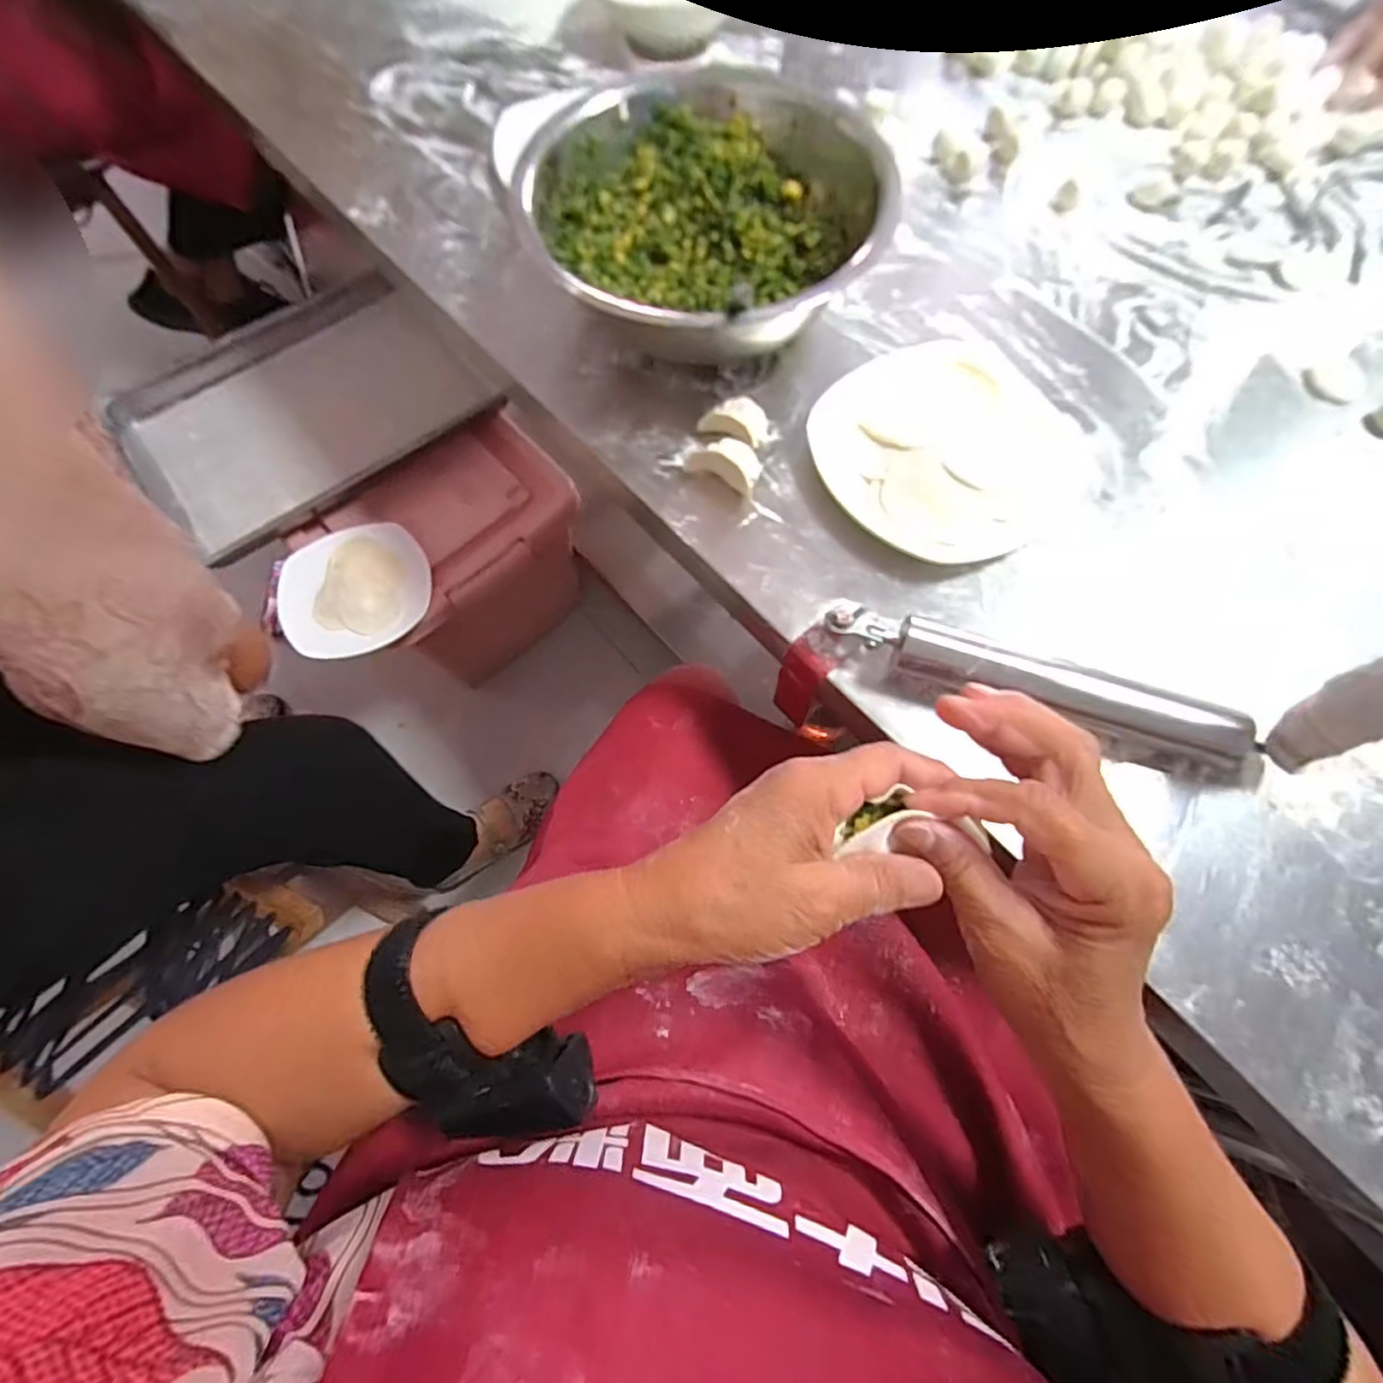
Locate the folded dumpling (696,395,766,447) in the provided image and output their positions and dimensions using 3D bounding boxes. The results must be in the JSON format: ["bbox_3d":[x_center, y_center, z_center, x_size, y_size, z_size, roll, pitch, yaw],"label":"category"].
[{"bbox_3d":[0.034,-0.201,0.460,0.045,0.025,0.038,30,73,10],"label":"folded dumpling"}]

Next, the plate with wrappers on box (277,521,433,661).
[{"bbox_3d":[-0.411,-0.126,0.749,0.178,0.018,0.166,0,71,0],"label":"plate with wrappers on box"}]

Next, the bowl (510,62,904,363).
[{"bbox_3d":[0.007,-0.377,0.481,0.266,0.100,0.205,-11,71,-4],"label":"bowl"}]

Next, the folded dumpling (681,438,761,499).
[{"bbox_3d":[0.026,-0.166,0.448,0.052,0.024,0.032,25,73,8],"label":"folded dumpling"}]

